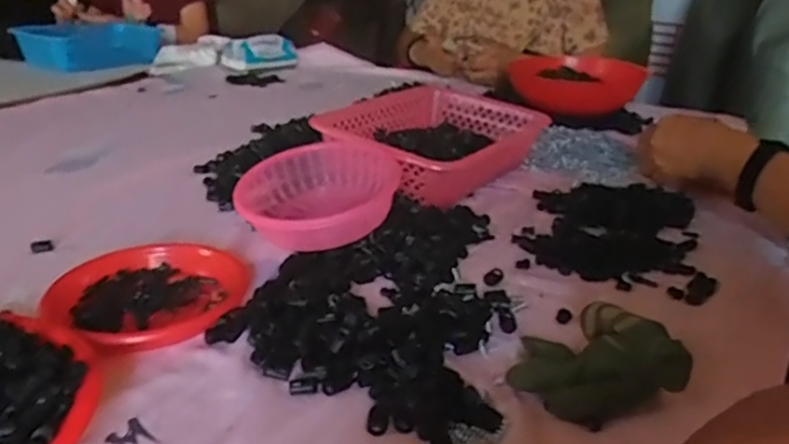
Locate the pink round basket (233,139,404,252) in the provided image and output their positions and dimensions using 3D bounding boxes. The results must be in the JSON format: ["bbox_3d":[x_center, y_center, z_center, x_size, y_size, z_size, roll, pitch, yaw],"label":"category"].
[{"bbox_3d":[-0.084,-0.028,0.722,0.172,0.073,0.150,4,25,2],"label":"pink round basket"}]

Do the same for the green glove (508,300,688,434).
[{"bbox_3d":[0.151,0.096,0.490,0.118,0.059,0.100,12,27,20],"label":"green glove"}]

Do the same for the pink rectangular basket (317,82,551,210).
[{"bbox_3d":[0.044,-0.112,0.921,0.236,0.076,0.318,18,29,28],"label":"pink rectangular basket"}]

